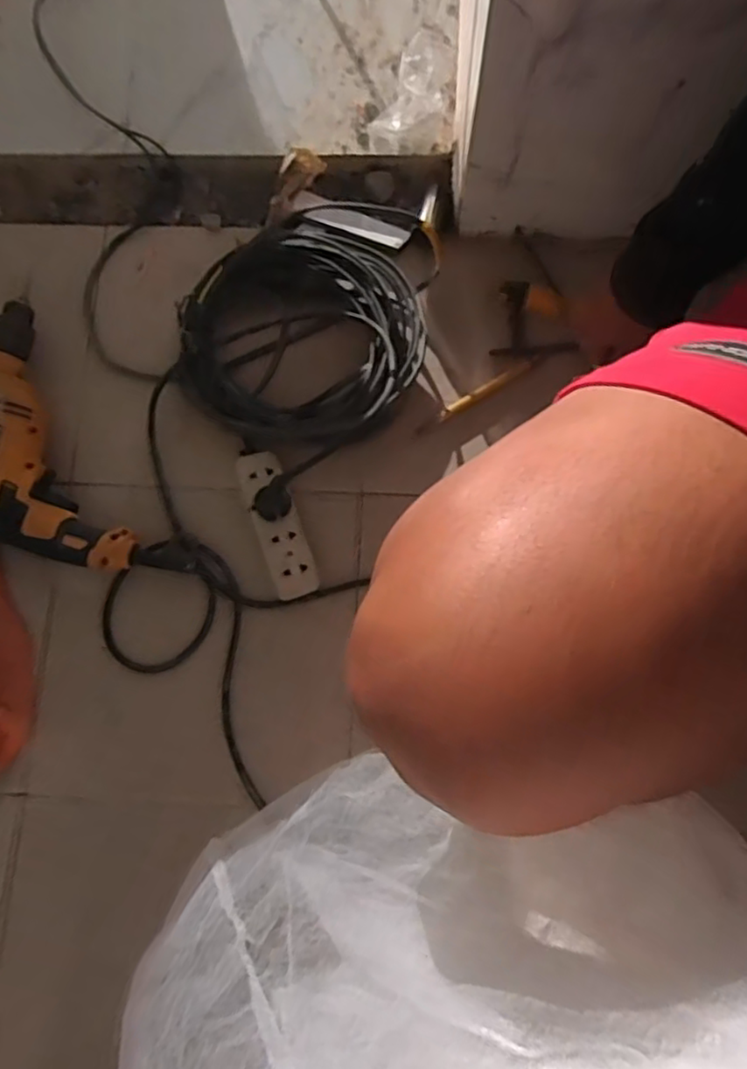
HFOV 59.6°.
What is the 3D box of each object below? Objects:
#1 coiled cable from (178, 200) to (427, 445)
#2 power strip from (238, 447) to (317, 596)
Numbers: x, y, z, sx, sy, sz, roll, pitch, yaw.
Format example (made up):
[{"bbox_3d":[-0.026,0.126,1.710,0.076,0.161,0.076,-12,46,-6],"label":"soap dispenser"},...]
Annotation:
[{"bbox_3d":[-0.067,-0.205,0.658,0.242,0.058,0.273,17,78,5],"label":"coiled cable"},{"bbox_3d":[-0.093,-0.012,0.632,0.039,0.027,0.147,-20,77,-3],"label":"power strip"}]

